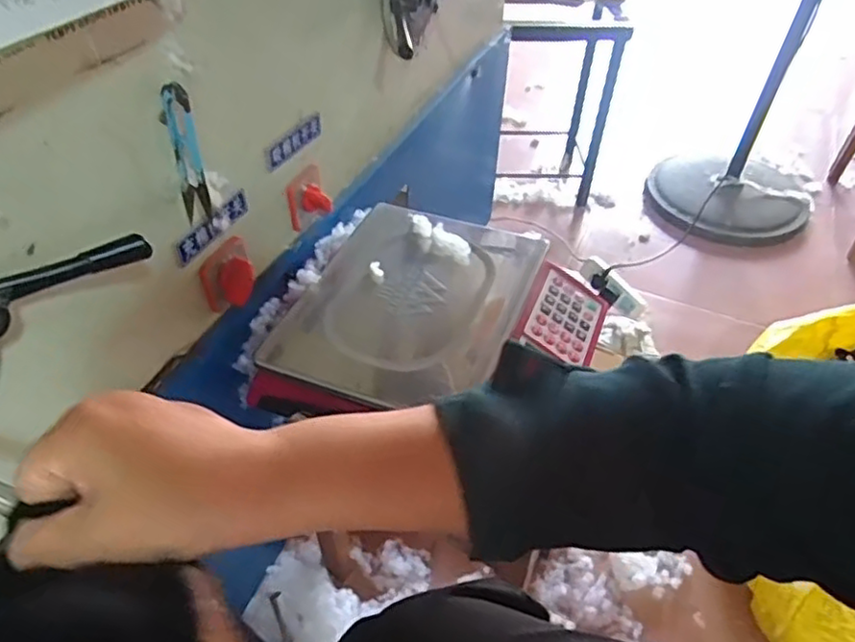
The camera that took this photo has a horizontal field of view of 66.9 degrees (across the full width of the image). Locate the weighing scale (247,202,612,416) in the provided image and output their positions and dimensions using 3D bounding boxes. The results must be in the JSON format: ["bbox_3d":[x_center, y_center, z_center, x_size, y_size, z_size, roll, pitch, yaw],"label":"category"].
[{"bbox_3d":[0.019,0.004,0.720,0.318,0.098,0.295,16,46,14],"label":"weighing scale"}]

